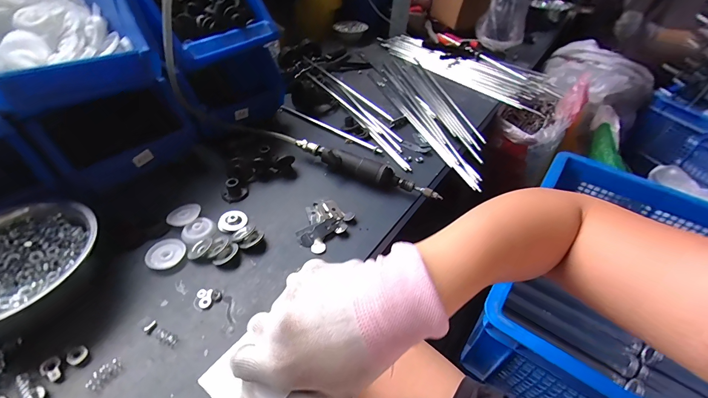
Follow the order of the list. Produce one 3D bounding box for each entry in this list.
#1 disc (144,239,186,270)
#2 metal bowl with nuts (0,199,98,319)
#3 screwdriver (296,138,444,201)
[{"bbox_3d":[-0.263,0.076,0.455,0.049,0.009,0.043,-14,46,-17],"label":"disc"},{"bbox_3d":[-0.403,0.078,0.382,0.148,0.075,0.181,12,45,10],"label":"metal bowl with nuts"},{"bbox_3d":[0.014,-0.053,0.581,0.279,0.035,0.032,21,47,19],"label":"screwdriver"}]

